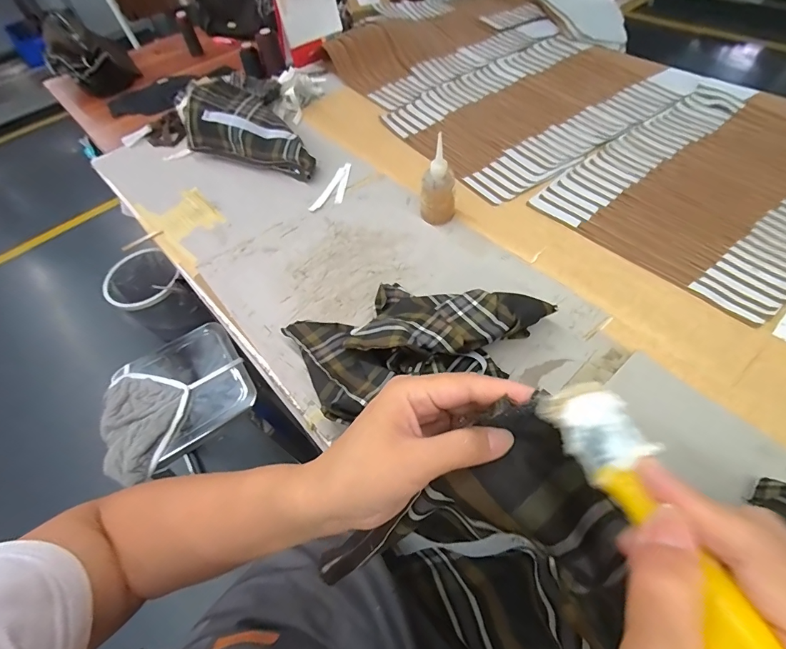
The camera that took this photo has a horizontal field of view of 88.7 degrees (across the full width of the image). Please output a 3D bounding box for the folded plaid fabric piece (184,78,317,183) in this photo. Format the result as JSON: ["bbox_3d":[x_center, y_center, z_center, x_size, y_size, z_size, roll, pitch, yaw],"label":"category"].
[{"bbox_3d":[-0.323,-0.436,0.925,0.354,0.103,0.156,31,64,6],"label":"folded plaid fabric piece"}]

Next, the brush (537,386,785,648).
[{"bbox_3d":[0.100,0.078,0.146,0.031,0.018,0.153,-8,30,0],"label":"brush"}]

